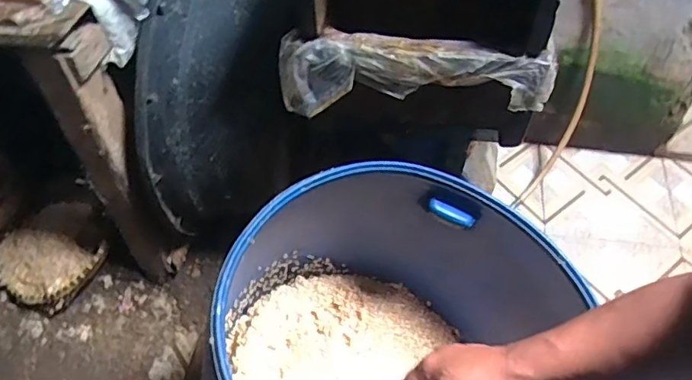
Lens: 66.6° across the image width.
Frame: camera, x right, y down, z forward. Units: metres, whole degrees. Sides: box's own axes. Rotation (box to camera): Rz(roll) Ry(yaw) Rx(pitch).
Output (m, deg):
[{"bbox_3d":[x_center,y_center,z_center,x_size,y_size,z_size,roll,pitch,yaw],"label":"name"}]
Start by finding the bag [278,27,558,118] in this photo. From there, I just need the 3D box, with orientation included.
[{"bbox_3d":[0.103,-0.183,0.826,0.416,0.103,0.086,1,54,3],"label":"bag"}]

